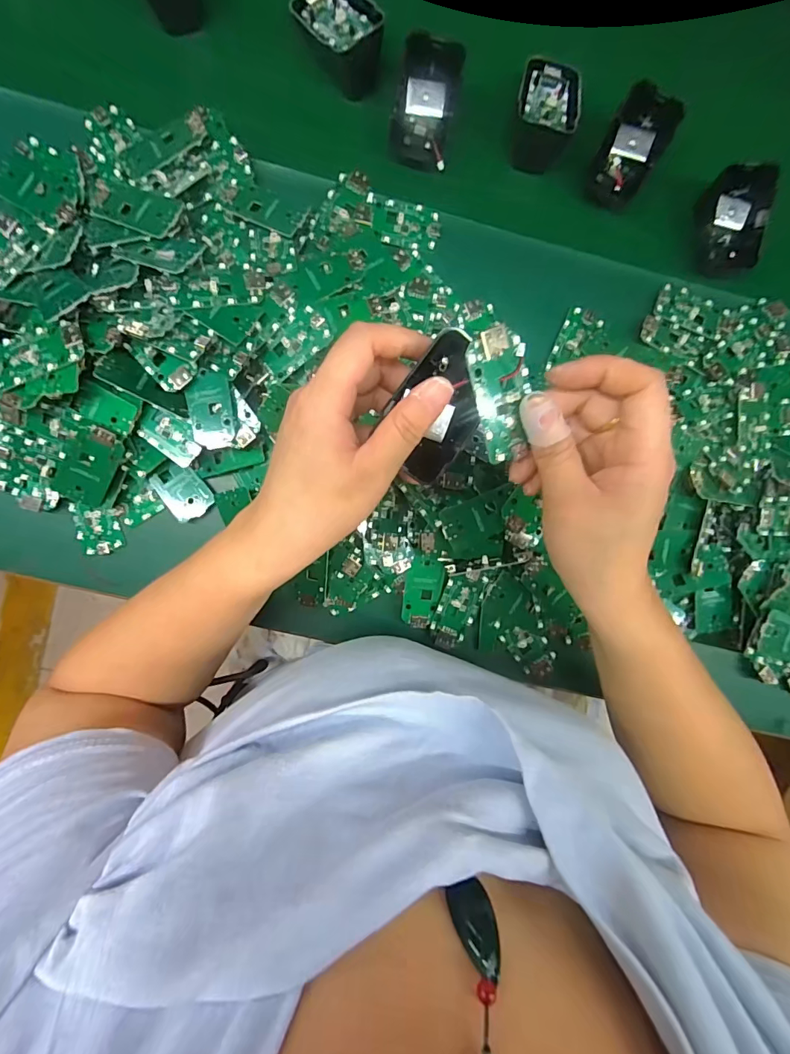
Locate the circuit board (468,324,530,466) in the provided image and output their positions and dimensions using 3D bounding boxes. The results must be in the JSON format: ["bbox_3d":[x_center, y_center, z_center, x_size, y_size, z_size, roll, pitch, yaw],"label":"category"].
[{"bbox_3d":[0.053,-0.064,0.219,0.029,0.007,0.062,-13,112,-2],"label":"circuit board"}]

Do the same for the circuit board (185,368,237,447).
[{"bbox_3d":[-0.129,-0.082,0.311,0.030,0.007,0.052,-5,94,-3],"label":"circuit board"}]

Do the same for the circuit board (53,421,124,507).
[{"bbox_3d":[-0.217,-0.043,0.314,0.035,0.008,0.062,28,112,-18],"label":"circuit board"}]

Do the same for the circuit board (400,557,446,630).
[{"bbox_3d":[0.022,0.051,0.351,0.028,0.010,0.056,9,93,-4],"label":"circuit board"}]

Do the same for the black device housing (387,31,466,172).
[{"bbox_3d":[0.023,-0.314,0.331,0.045,0.021,0.079,12,93,-4],"label":"black device housing"}]

